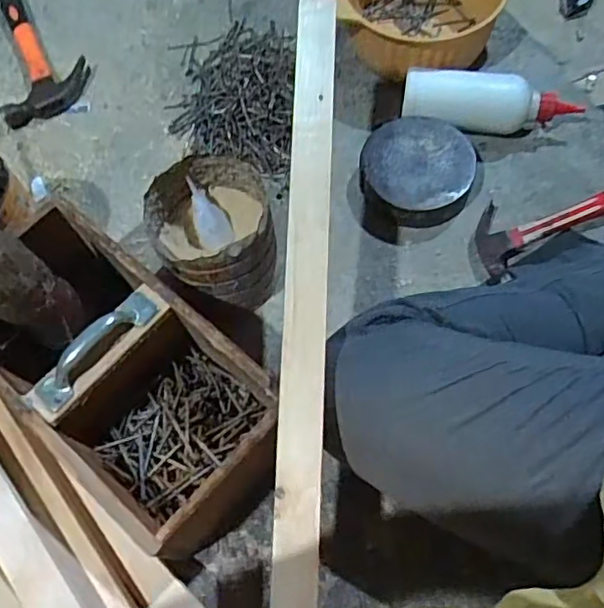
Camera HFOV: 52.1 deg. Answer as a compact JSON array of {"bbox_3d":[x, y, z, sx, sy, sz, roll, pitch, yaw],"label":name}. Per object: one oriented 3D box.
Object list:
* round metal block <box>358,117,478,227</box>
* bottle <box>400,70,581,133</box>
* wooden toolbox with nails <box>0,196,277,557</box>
[{"bbox_3d":[0.139,-0.163,0.741,0.133,0.034,0.128,-2,70,5],"label":"round metal block"},{"bbox_3d":[0.233,-0.251,0.757,0.210,0.052,0.063,4,71,7],"label":"bottle"},{"bbox_3d":[-0.174,0.063,0.605,0.327,0.147,0.172,38,78,17],"label":"wooden toolbox with nails"}]

